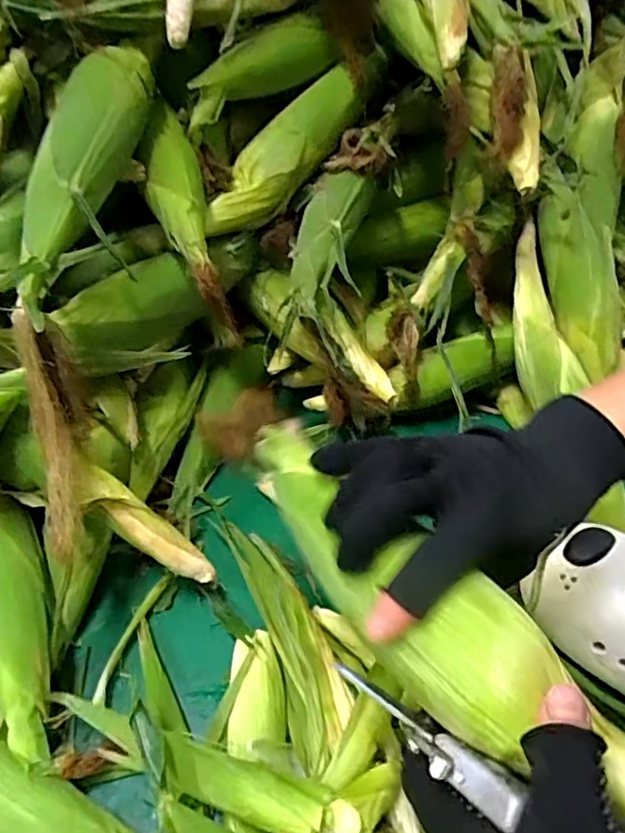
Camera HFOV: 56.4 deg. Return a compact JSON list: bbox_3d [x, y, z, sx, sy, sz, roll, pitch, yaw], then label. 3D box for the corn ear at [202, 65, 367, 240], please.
[{"bbox_3d":[-0.030,-0.261,0.590,0.047,0.050,0.216,36,82,30],"label":"corn ear"}]

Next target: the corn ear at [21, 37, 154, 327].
[{"bbox_3d":[-0.184,-0.204,0.467,0.049,0.060,0.283,6,64,7],"label":"corn ear"}]

